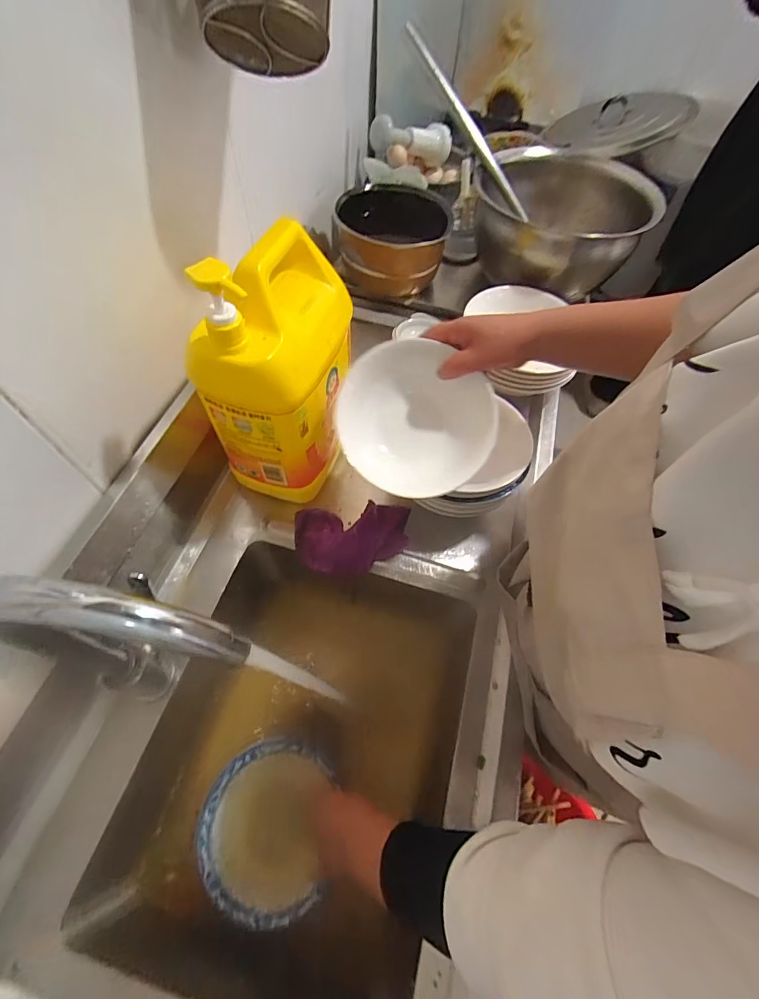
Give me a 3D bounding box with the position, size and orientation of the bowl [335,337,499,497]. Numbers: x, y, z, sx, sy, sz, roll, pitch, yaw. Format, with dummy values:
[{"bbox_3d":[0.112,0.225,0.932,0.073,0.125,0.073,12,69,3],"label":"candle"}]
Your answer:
[{"bbox_3d":[0.042,-0.093,0.473,0.184,0.060,0.184,4,74,-13],"label":"bowl"}]

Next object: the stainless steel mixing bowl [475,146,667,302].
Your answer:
[{"bbox_3d":[0.298,-0.479,0.724,0.297,0.139,0.291,2,60,-3],"label":"stainless steel mixing bowl"}]

